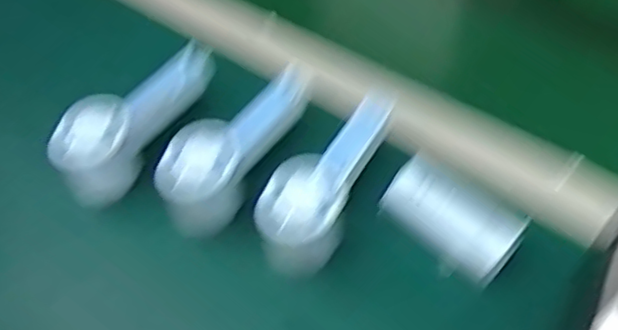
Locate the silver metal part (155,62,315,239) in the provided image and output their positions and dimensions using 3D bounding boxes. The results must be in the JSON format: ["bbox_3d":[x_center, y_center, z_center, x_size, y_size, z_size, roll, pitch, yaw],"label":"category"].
[{"bbox_3d":[-0.060,-0.024,0.533,0.054,0.070,0.158,22,57,19],"label":"silver metal part"}]

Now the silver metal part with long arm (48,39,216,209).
[{"bbox_3d":[-0.141,-0.040,0.559,0.051,0.066,0.166,28,59,23],"label":"silver metal part with long arm"}]

